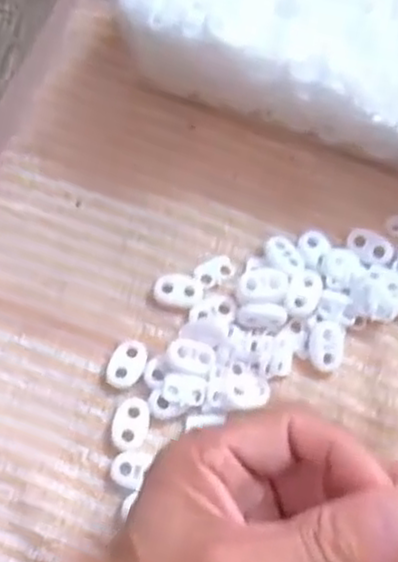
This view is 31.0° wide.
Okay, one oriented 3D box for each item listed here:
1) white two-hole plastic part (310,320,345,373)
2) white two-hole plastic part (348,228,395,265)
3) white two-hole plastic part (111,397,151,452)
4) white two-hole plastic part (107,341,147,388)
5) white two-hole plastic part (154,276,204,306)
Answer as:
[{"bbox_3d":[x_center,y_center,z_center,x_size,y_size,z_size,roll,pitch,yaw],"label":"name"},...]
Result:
[{"bbox_3d":[0.058,0.029,0.322,0.015,0.008,0.022,1,71,-2],"label":"white two-hole plastic part"},{"bbox_3d":[0.081,-0.016,0.337,0.021,0.004,0.014,26,72,7],"label":"white two-hole plastic part"},{"bbox_3d":[-0.029,0.062,0.310,0.015,0.004,0.023,10,71,2],"label":"white two-hole plastic part"},{"bbox_3d":[-0.032,0.037,0.320,0.014,0.006,0.021,25,72,7],"label":"white two-hole plastic part"},{"bbox_3d":[-0.009,0.005,0.332,0.022,0.006,0.014,0,71,-2],"label":"white two-hole plastic part"}]

